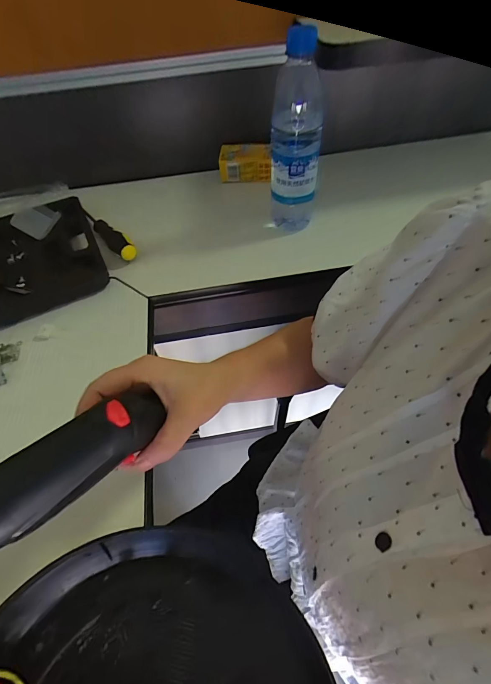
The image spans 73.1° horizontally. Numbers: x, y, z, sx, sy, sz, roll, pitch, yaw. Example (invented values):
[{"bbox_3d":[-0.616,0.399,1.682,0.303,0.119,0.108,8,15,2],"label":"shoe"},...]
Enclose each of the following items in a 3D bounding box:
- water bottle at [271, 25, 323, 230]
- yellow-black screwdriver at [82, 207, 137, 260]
[{"bbox_3d":[0.063,-0.249,0.419,0.060,0.217,0.056,1,55,4],"label":"water bottle"},{"bbox_3d":[-0.214,-0.172,0.496,0.023,0.023,0.162,-37,61,-20],"label":"yellow-black screwdriver"}]

